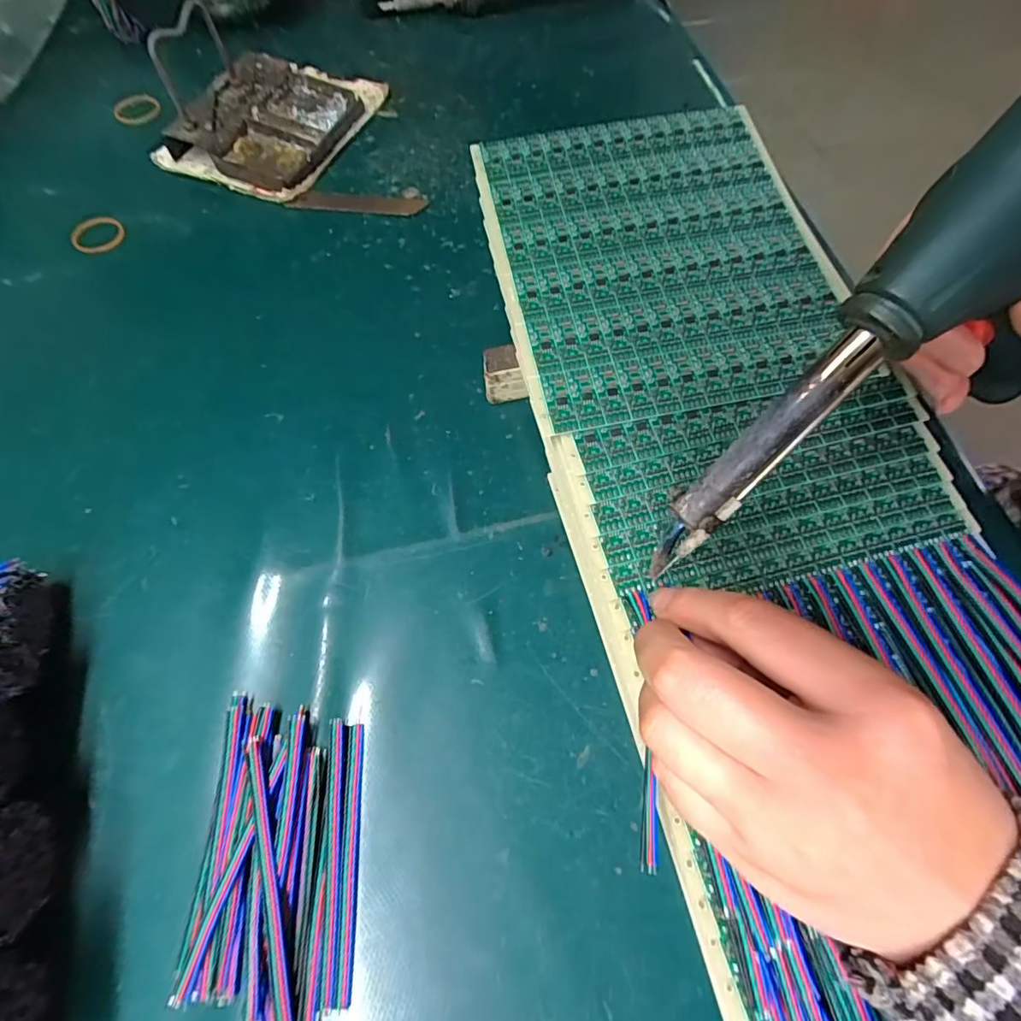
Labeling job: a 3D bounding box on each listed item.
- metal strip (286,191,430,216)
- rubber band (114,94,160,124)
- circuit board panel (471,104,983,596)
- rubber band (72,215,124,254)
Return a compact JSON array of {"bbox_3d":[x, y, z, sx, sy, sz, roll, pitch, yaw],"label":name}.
[{"bbox_3d":[-0.108,-0.218,0.371,0.096,0.004,0.020,6,64,3],"label":"metal strip"},{"bbox_3d":[-0.295,-0.318,0.416,0.034,0.004,0.039,-26,67,-13],"label":"rubber band"},{"bbox_3d":[0.086,-0.099,0.263,0.165,0.008,0.267,-13,71,-5],"label":"circuit board panel"},{"bbox_3d":[-0.280,-0.187,0.357,0.033,0.006,0.028,-13,74,-8],"label":"rubber band"}]

